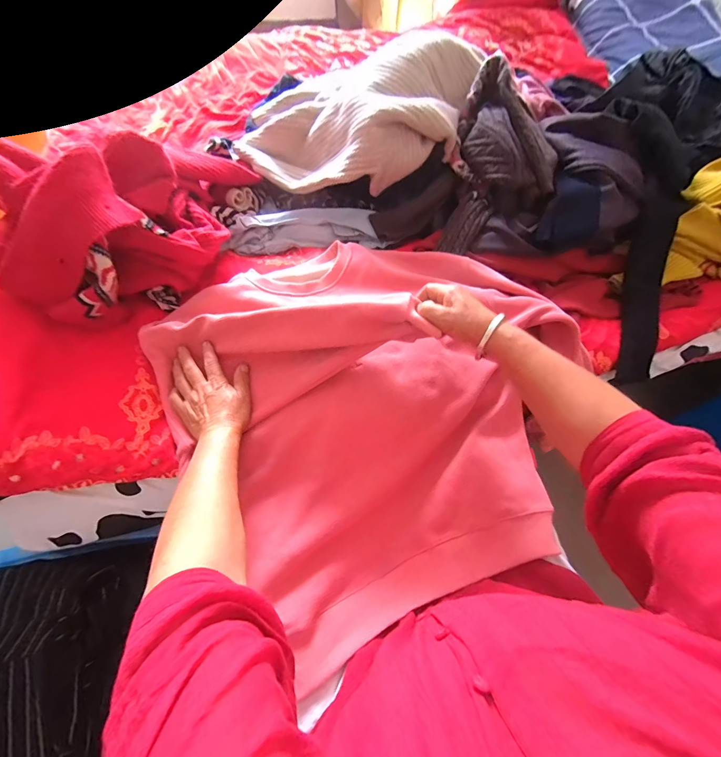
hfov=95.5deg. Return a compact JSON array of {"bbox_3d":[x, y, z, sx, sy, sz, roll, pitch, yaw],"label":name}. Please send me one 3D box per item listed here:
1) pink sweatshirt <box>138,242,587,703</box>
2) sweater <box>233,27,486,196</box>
[{"bbox_3d":[0.034,0.013,0.493,0.551,0.124,0.554,-27,67,-15],"label":"pink sweatshirt"},{"bbox_3d":[-0.017,-0.532,0.647,0.427,0.164,0.336,23,64,9],"label":"sweater"}]

